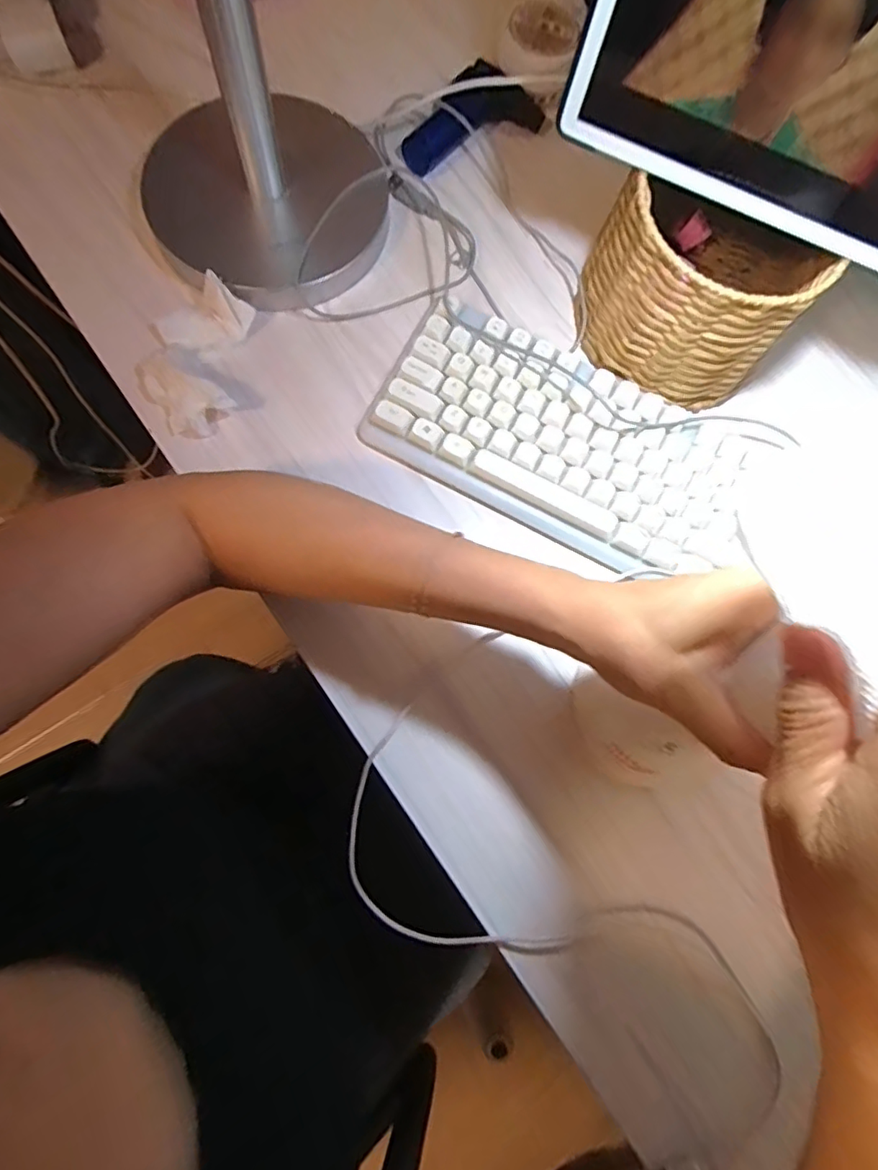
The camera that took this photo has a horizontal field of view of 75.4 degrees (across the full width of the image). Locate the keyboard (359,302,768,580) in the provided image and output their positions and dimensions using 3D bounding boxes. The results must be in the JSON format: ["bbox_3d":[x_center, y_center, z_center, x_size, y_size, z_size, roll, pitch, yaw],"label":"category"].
[{"bbox_3d":[0.088,-0.096,0.398,0.252,0.034,0.124,28,76,2],"label":"keyboard"}]

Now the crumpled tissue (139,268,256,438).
[{"bbox_3d":[-0.167,-0.155,0.389,0.065,0.026,0.104,2,76,-5],"label":"crumpled tissue"}]

